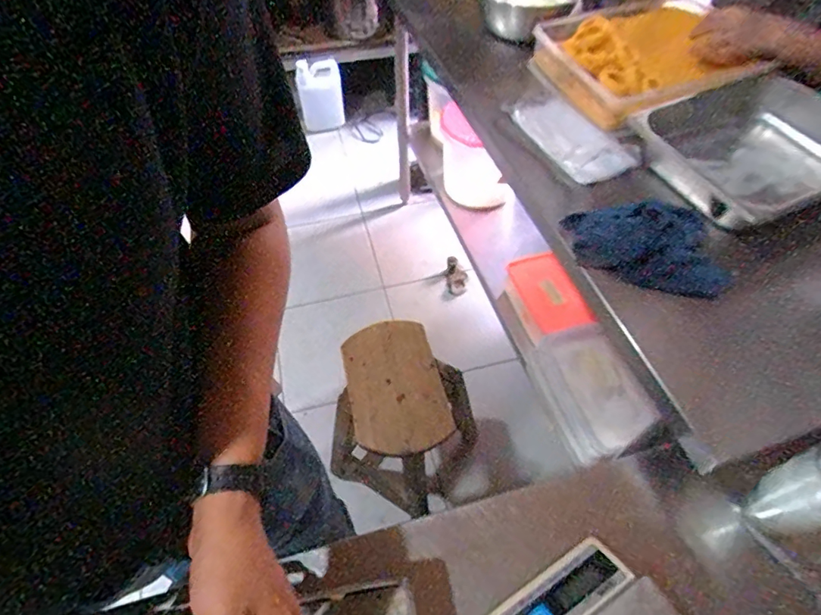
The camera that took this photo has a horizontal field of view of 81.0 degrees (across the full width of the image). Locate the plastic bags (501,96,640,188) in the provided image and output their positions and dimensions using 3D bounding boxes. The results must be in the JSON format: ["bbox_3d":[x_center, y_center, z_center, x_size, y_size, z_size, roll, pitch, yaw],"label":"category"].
[{"bbox_3d":[0.271,-0.294,0.835,0.101,0.035,0.238,-26,58,-16],"label":"plastic bags"}]

